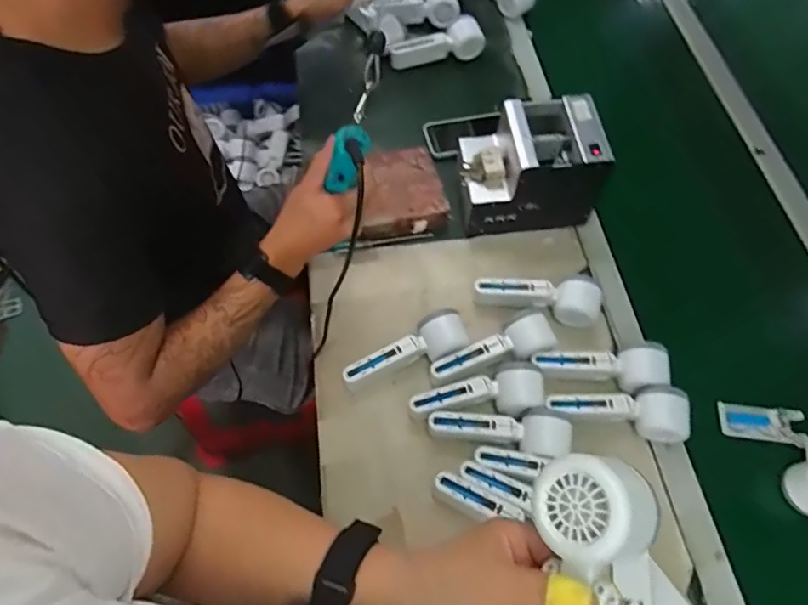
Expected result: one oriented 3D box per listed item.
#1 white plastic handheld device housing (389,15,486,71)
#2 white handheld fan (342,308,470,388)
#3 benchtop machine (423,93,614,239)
[{"bbox_3d":[0.058,-0.463,0.954,0.169,0.058,0.040,-12,63,7],"label":"white plastic handheld device housing"},{"bbox_3d":[0.001,0.067,0.687,0.164,0.051,0.054,-21,65,-13],"label":"white handheld fan"},{"bbox_3d":[0.178,-0.193,0.761,0.181,0.150,0.122,-3,63,-4],"label":"benchtop machine"}]

